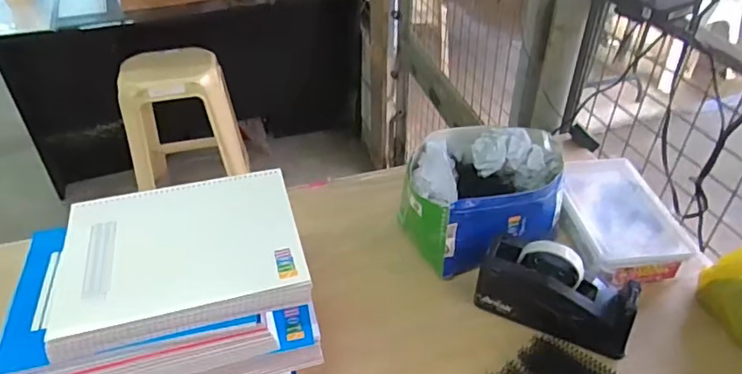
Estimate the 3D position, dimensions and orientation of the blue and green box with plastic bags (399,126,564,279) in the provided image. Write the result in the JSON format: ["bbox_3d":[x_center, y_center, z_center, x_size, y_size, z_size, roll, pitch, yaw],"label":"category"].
[{"bbox_3d":[0.169,0.007,0.832,0.237,0.140,0.197,-11,41,-12],"label":"blue and green box with plastic bags"}]

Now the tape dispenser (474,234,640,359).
[{"bbox_3d":[0.244,0.135,0.711,0.194,0.096,0.071,17,43,20],"label":"tape dispenser"}]

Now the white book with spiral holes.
[{"bbox_3d":[-0.206,0.070,0.597,0.244,0.034,0.201,-10,41,-12],"label":"white book with spiral holes"}]

